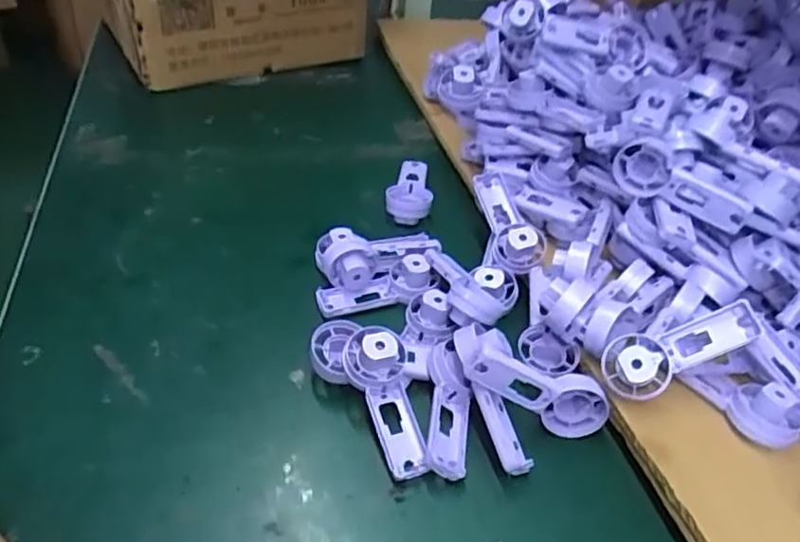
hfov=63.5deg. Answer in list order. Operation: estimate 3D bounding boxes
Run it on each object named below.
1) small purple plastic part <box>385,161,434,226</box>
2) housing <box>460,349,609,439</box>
[{"bbox_3d":[0.011,-0.073,0.582,0.039,0.023,0.083,6,40,4],"label":"small purple plastic part"},{"bbox_3d":[0.084,0.072,0.389,0.097,0.039,0.017,26,36,-20],"label":"housing"}]

